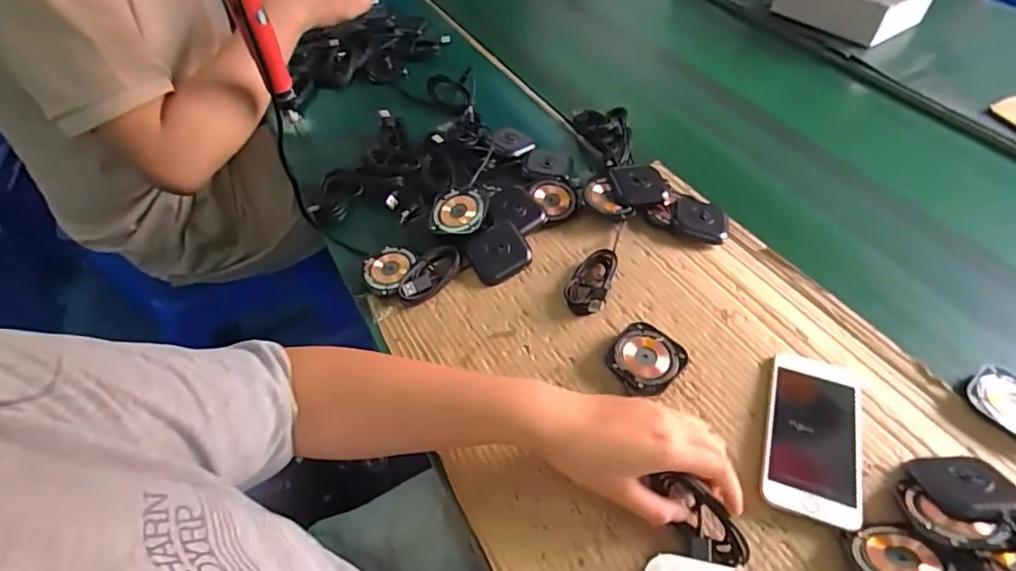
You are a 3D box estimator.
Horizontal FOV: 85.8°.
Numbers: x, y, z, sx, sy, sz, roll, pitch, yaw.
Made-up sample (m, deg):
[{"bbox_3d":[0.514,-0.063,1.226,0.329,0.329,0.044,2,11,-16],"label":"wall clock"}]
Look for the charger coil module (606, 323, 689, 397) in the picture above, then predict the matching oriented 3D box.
[{"bbox_3d":[0.118,0.064,0.472,0.061,0.019,0.058,-37,58,-22],"label":"charger coil module"}]

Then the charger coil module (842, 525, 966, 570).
[{"bbox_3d":[0.256,0.179,0.353,0.058,0.009,0.056,-7,22,13],"label":"charger coil module"}]

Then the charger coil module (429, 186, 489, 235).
[{"bbox_3d":[-0.050,-0.078,0.566,0.057,0.011,0.053,0,69,3],"label":"charger coil module"}]

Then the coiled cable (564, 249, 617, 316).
[{"bbox_3d":[0.081,-0.004,0.530,0.037,0.023,0.076,14,54,16],"label":"coiled cable"}]

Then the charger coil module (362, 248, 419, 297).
[{"bbox_3d":[-0.123,-0.016,0.560,0.047,0.011,0.056,27,67,12],"label":"charger coil module"}]

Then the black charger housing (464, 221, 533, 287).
[{"bbox_3d":[-0.009,-0.033,0.550,0.058,0.015,0.055,-27,77,-4],"label":"black charger housing"}]

